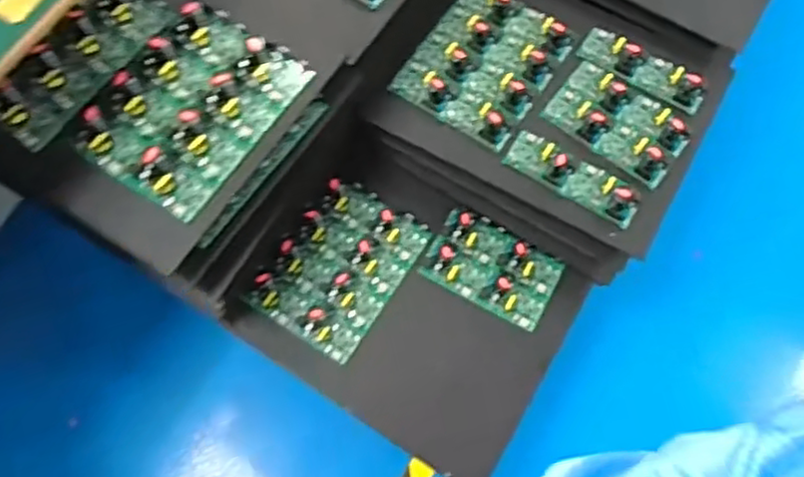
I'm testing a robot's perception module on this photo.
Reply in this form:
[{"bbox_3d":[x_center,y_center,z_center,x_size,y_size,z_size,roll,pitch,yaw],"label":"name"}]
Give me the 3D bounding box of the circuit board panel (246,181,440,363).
[{"bbox_3d":[-0.104,0.045,1.186,0.201,0.057,0.295,31,71,11],"label":"circuit board panel"}]

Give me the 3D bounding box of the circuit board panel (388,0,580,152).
[{"bbox_3d":[0.142,-0.308,1.176,0.222,0.041,0.272,33,71,11],"label":"circuit board panel"}]

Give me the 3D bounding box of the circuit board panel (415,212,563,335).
[{"bbox_3d":[0.159,0.046,1.192,0.224,0.040,0.146,30,74,10],"label":"circuit board panel"}]

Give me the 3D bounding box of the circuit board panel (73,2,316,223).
[{"bbox_3d":[-0.285,-0.191,0.938,0.197,0.043,0.281,33,71,11],"label":"circuit board panel"}]

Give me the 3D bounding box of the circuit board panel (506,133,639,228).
[{"bbox_3d":[0.276,-0.098,1.095,0.224,0.042,0.077,31,71,11],"label":"circuit board panel"}]

